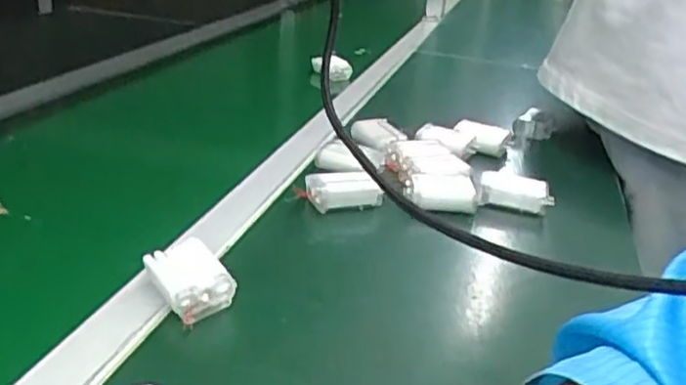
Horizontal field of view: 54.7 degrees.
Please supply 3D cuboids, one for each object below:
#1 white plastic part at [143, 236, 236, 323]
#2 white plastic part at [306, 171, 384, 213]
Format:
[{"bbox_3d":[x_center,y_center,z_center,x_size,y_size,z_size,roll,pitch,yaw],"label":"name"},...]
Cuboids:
[{"bbox_3d":[-0.100,0.055,0.423,0.040,0.031,0.057,-12,29,-34],"label":"white plastic part"},{"bbox_3d":[0.001,-0.004,0.562,0.062,0.025,0.031,-1,24,-13],"label":"white plastic part"}]

